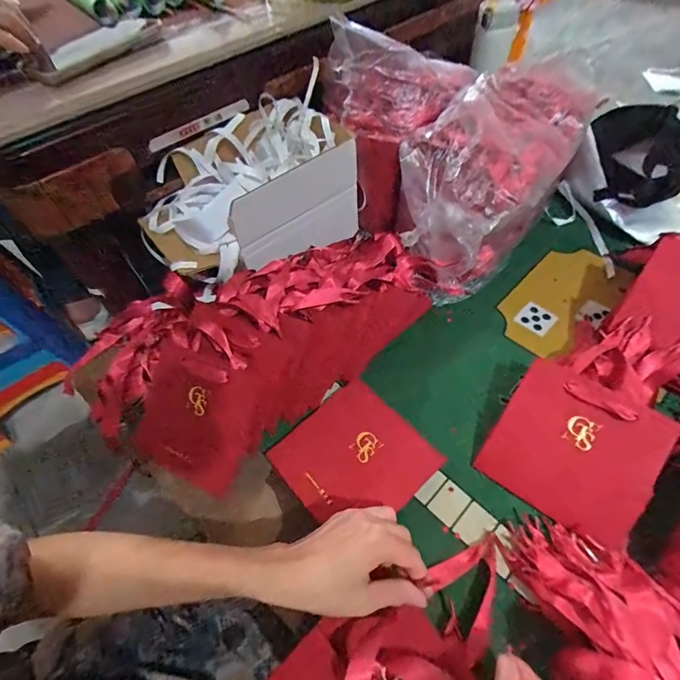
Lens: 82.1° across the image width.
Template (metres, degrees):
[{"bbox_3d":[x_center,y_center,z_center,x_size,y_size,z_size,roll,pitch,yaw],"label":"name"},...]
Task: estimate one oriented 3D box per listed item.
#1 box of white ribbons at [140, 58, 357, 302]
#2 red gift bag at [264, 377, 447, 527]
[{"bbox_3d":[-0.125,-0.190,0.532,0.276,0.136,0.166,-28,58,-14],"label":"box of white ribbons"},{"bbox_3d":[0.013,0.126,0.425,0.137,0.014,0.142,-37,60,-20],"label":"red gift bag"}]

